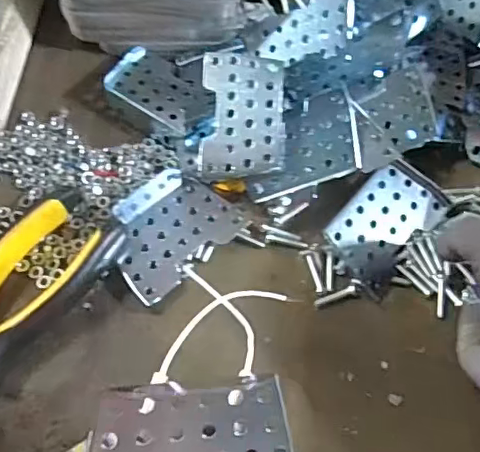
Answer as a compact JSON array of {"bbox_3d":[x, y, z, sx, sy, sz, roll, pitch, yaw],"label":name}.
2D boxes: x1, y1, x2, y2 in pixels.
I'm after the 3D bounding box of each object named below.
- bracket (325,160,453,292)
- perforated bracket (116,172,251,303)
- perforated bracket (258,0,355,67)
[{"bbox_3d":[0.078,-0.001,0.307,0.070,0.012,0.044,-43,90,-17],"label":"bracket"},{"bbox_3d":[-0.039,0.001,0.305,0.069,0.008,0.057,-40,71,-18],"label":"perforated bracket"},{"bbox_3d":[0.039,-0.118,0.330,0.057,0.006,0.041,1,100,28],"label":"perforated bracket"}]

